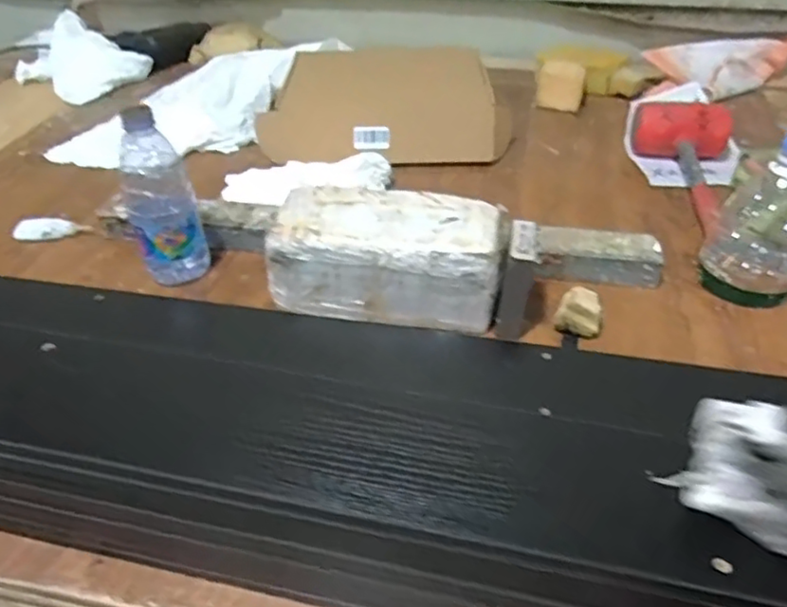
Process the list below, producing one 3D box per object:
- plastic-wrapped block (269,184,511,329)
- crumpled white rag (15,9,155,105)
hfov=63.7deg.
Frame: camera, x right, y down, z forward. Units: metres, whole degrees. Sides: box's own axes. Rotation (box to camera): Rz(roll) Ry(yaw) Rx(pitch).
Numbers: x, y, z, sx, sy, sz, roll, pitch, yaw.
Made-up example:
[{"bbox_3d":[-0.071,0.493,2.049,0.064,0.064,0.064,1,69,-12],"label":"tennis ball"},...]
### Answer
[{"bbox_3d":[-0.006,-0.048,0.659,0.243,0.106,0.104,7,39,10],"label":"plastic-wrapped block"},{"bbox_3d":[-0.635,-0.481,1.244,0.285,0.086,0.187,24,45,27],"label":"crumpled white rag"}]

